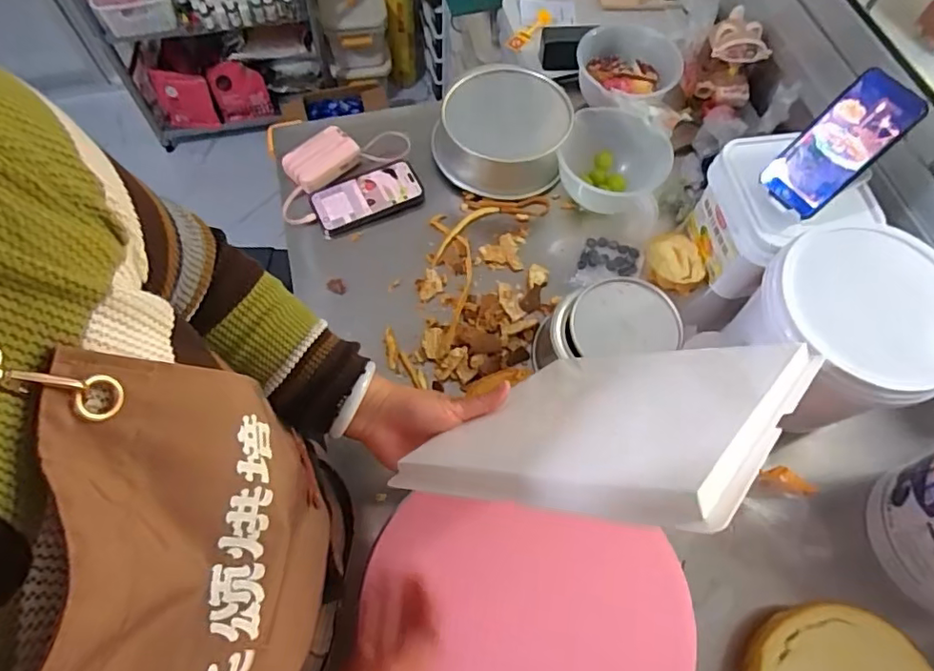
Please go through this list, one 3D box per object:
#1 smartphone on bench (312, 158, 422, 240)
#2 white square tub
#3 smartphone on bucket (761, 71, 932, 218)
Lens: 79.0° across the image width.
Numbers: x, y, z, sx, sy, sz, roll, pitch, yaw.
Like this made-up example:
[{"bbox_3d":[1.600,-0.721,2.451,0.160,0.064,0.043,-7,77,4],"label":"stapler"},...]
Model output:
[{"bbox_3d":[-0.144,-0.205,0.826,0.156,0.017,0.085,-25,68,-13],"label":"smartphone on bench"},{"bbox_3d":[0.402,-0.159,0.753,0.161,0.144,0.168,-16,66,-9],"label":"white square tub"},{"bbox_3d":[0.410,-0.209,0.627,0.013,0.152,0.075,-11,58,-51],"label":"smartphone on bucket"}]

